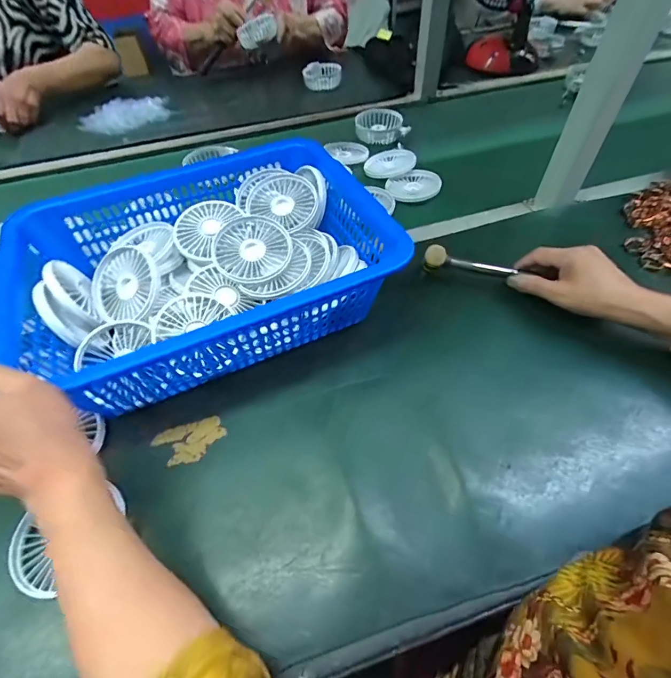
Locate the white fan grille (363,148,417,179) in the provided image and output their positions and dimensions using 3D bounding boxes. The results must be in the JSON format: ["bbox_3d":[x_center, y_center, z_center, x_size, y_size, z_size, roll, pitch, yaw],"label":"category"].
[{"bbox_3d":[0.090,-0.316,0.669,0.082,0.020,0.088,-3,51,3],"label":"white fan grille"}]

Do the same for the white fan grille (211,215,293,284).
[{"bbox_3d":[-0.096,-0.101,0.437,0.087,0.015,0.085,1,71,-3],"label":"white fan grille"}]

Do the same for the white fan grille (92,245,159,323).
[{"bbox_3d":[-0.234,-0.060,0.419,0.084,0.010,0.086,-41,77,13],"label":"white fan grille"}]

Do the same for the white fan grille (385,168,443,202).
[{"bbox_3d":[0.129,-0.257,0.628,0.089,0.016,0.086,-1,52,5],"label":"white fan grille"}]

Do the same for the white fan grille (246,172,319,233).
[{"bbox_3d":[-0.067,-0.174,0.477,0.089,0.015,0.089,-2,71,6],"label":"white fan grille"}]

